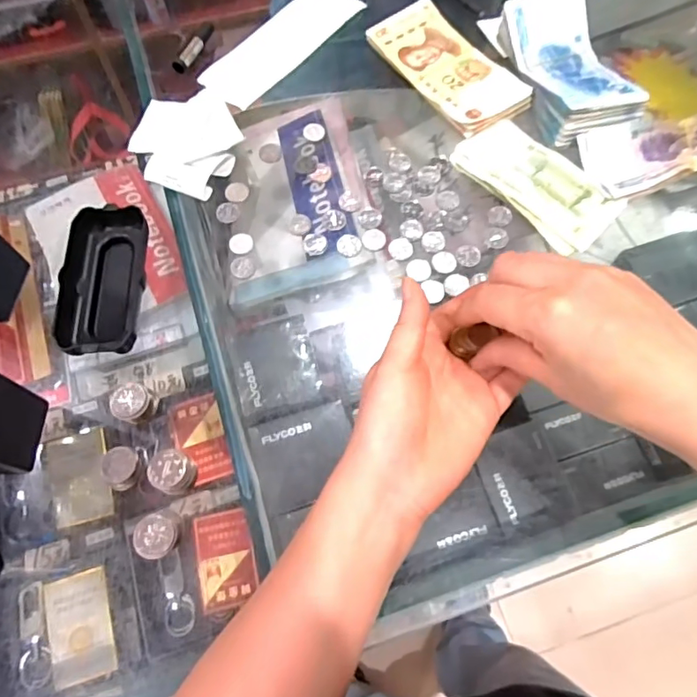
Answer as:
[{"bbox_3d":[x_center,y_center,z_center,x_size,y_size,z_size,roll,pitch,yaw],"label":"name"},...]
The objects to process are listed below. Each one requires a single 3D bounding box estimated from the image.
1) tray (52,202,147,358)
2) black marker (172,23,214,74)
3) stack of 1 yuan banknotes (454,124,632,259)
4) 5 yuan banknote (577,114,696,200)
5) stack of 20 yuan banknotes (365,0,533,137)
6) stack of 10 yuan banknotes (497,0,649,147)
[{"bbox_3d":[-0.172,-0.046,0.376,0.054,0.024,0.112,-4,68,-3],"label":"tray"},{"bbox_3d":[-0.136,-0.267,0.473,0.013,0.012,0.060,22,69,7],"label":"black marker"},{"bbox_3d":[0.150,-0.134,0.425,0.068,0.008,0.127,-40,74,-16],"label":"stack of 1 yuan banknotes"},{"bbox_3d":[0.259,-0.160,0.424,0.139,0.035,0.062,-14,69,-7],"label":"5 yuan banknote"},{"bbox_3d":[0.085,-0.248,0.468,0.072,0.010,0.146,-32,72,-14],"label":"stack of 20 yuan banknotes"},{"bbox_3d":[0.187,-0.240,0.453,0.071,0.031,0.138,-13,69,-7],"label":"stack of 10 yuan banknotes"}]

